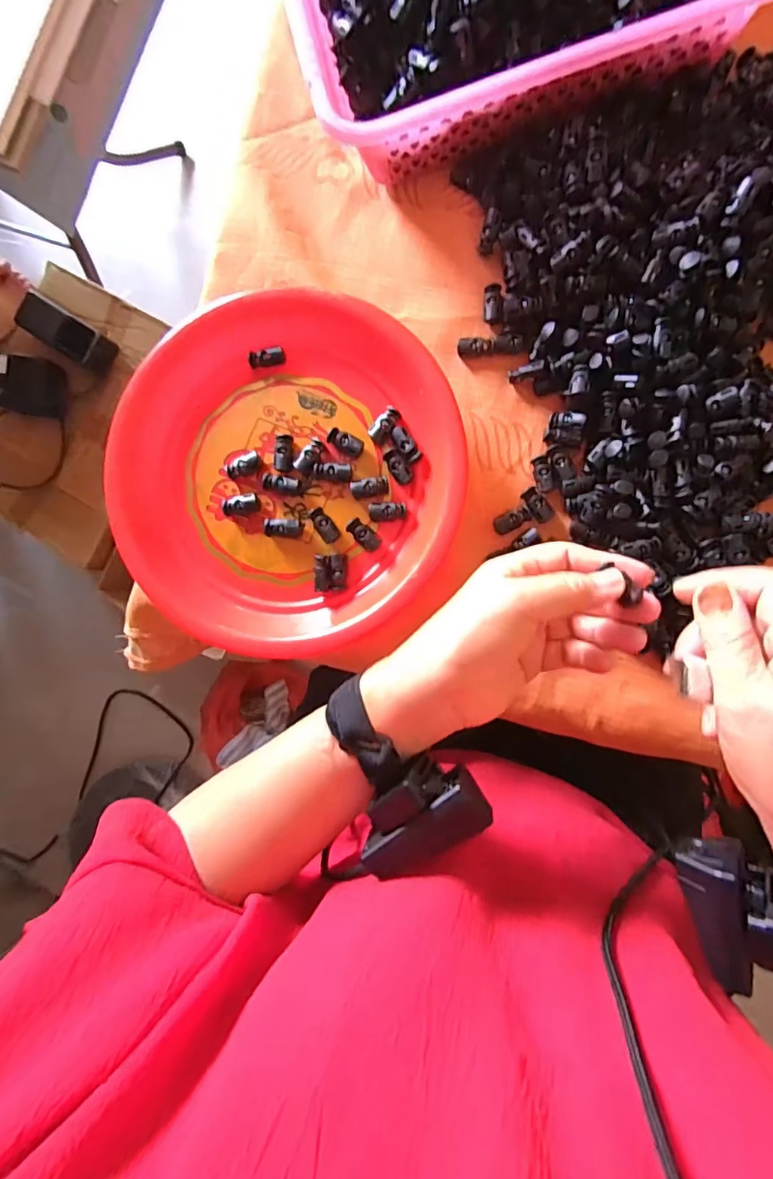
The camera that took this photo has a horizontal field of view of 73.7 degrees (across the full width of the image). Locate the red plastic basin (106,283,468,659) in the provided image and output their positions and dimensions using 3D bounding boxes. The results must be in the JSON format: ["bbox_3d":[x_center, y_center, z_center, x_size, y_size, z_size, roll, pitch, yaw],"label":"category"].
[{"bbox_3d":[-0.075,-0.082,0.382,0.252,0.039,0.246,0,89,9],"label":"red plastic basin"}]

